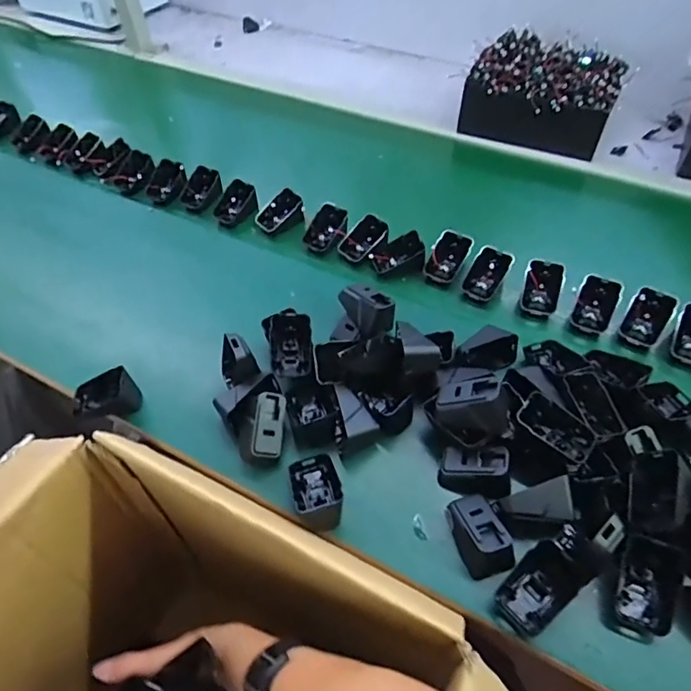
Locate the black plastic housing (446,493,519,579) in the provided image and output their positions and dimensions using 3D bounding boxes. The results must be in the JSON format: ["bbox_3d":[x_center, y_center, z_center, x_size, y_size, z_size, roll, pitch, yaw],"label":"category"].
[{"bbox_3d":[0.120,0.166,0.464,0.042,0.044,0.065,-16,52,-12],"label":"black plastic housing"}]

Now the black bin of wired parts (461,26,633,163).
[{"bbox_3d":[0.337,-0.428,0.881,0.237,0.121,0.210,22,55,18],"label":"black bin of wired parts"}]

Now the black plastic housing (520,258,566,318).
[{"bbox_3d":[0.242,-0.073,0.642,0.046,0.046,0.057,16,53,14],"label":"black plastic housing"}]

